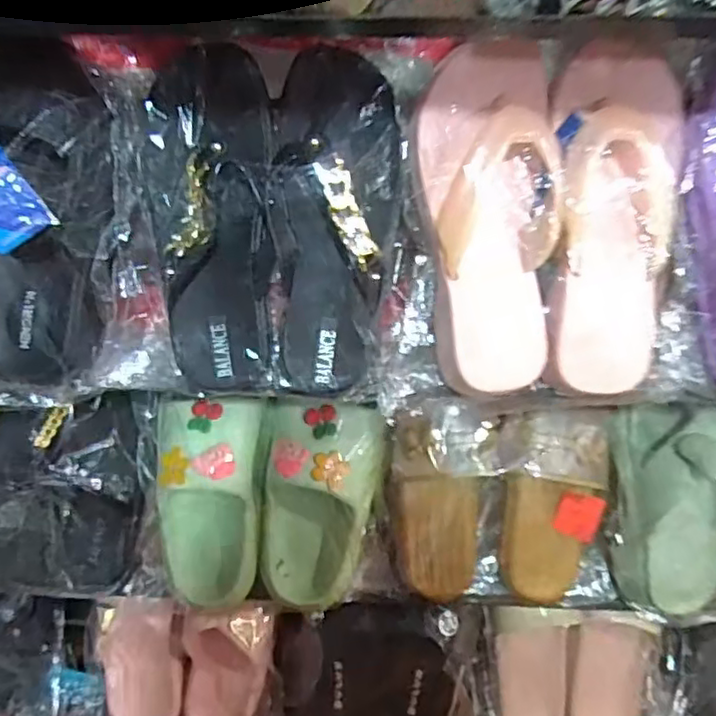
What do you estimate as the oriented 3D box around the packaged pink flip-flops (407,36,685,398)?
[{"bbox_3d":[0.139,-0.095,0.456,0.182,0.238,0.044,-7,7,-1],"label":"packaged pink flip-flops"}]

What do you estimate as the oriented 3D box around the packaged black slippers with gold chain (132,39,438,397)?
[{"bbox_3d":[-0.050,-0.095,0.480,0.194,0.258,0.069,-6,17,7],"label":"packaged black slippers with gold chain"}]

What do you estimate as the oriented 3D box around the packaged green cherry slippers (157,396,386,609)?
[{"bbox_3d":[-0.079,0.134,0.588,0.196,0.202,0.075,2,11,2],"label":"packaged green cherry slippers"}]

